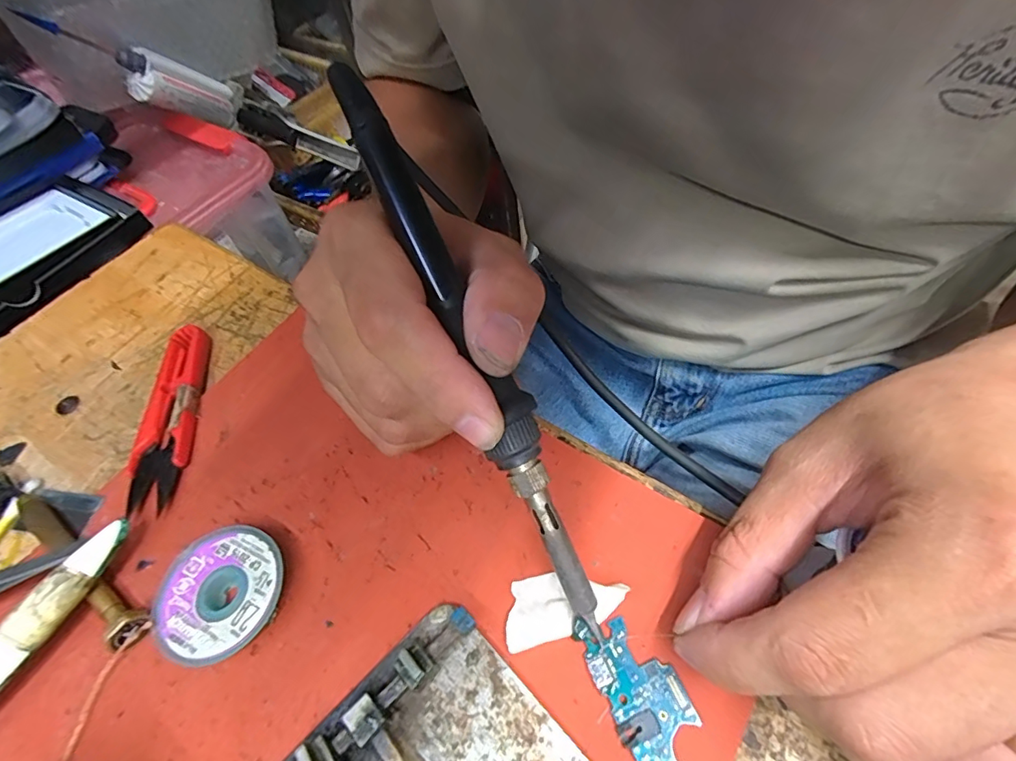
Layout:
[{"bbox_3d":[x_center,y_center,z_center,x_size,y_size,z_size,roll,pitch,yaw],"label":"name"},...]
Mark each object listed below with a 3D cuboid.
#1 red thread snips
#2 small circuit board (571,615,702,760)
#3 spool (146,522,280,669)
[{"bbox_3d":[-0.156,0.014,0.228,0.024,0.011,0.093,-10,55,-2],"label":"red thread snips"},{"bbox_3d":[0.041,0.096,0.154,0.023,0.004,0.045,-23,57,-11],"label":"small circuit board"},{"bbox_3d":[-0.102,0.078,0.177,0.044,0.013,0.044,-2,55,4],"label":"spool"}]

